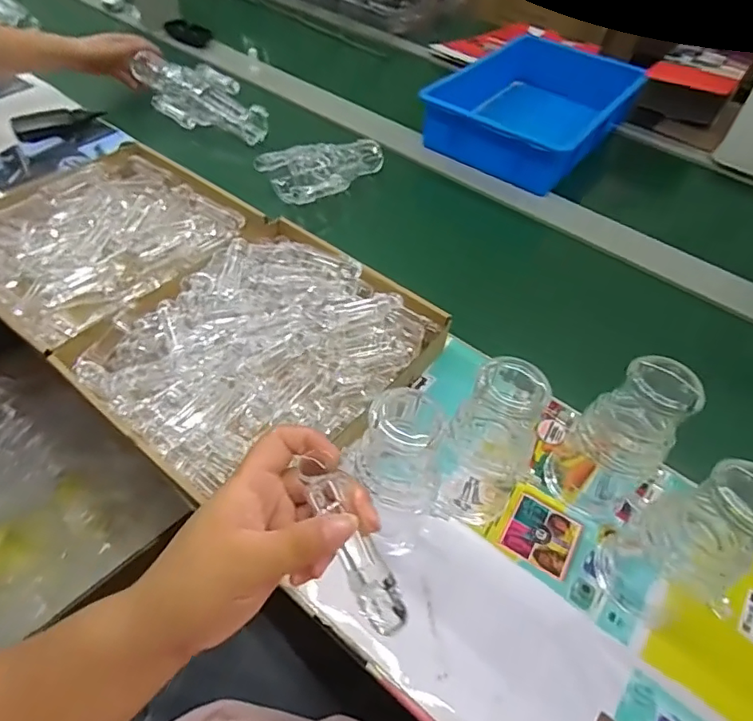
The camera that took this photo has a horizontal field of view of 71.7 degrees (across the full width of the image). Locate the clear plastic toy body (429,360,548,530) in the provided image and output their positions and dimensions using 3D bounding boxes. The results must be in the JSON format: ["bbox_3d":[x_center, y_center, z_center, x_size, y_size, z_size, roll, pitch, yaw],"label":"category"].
[{"bbox_3d":[0.095,0.076,0.438,0.070,0.172,0.059,32,57,20],"label":"clear plastic toy body"}]

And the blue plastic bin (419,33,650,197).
[{"bbox_3d":[0.272,-0.446,0.934,0.270,0.083,0.325,34,56,21],"label":"blue plastic bin"}]

